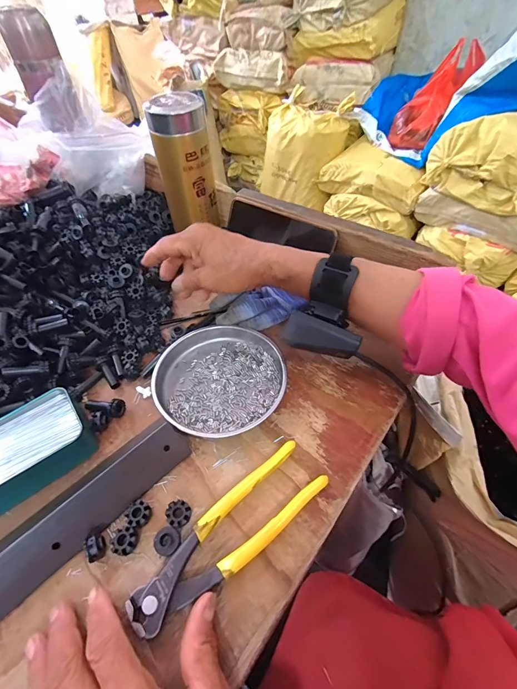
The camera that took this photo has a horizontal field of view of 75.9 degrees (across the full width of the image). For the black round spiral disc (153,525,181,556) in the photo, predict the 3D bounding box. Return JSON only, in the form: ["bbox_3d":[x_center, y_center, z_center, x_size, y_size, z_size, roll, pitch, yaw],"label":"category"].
[{"bbox_3d":[-0.069,0.151,0.253,0.017,0.015,0.018,-1,51,1],"label":"black round spiral disc"}]

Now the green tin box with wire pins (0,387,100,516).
[{"bbox_3d":[-0.226,0.105,0.283,0.158,0.031,0.077,-33,58,-21],"label":"green tin box with wire pins"}]

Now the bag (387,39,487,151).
[{"bbox_3d":[0.655,-0.918,1.246,0.120,0.365,0.168,15,44,-29],"label":"bag"}]

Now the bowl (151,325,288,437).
[{"bbox_3d":[-0.040,0.032,0.342,0.128,0.024,0.124,-1,51,1],"label":"bowl"}]

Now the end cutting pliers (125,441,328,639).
[{"bbox_3d":[-0.021,0.144,0.255,0.164,0.011,0.047,-33,59,-24],"label":"end cutting pliers"}]

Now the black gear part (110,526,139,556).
[{"bbox_3d":[-0.102,0.151,0.254,0.020,0.012,0.019,-1,51,1],"label":"black gear part"}]

